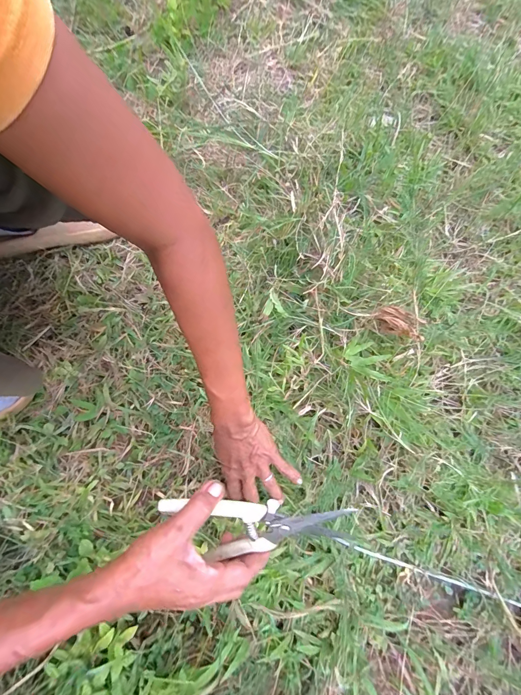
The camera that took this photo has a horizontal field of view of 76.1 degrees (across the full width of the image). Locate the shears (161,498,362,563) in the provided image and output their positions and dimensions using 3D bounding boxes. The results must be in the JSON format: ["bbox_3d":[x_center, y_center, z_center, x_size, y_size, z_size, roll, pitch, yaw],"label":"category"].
[{"bbox_3d":[-0.005,0.180,0.321,0.173,0.012,0.078,-1,117,8],"label":"shears"}]

